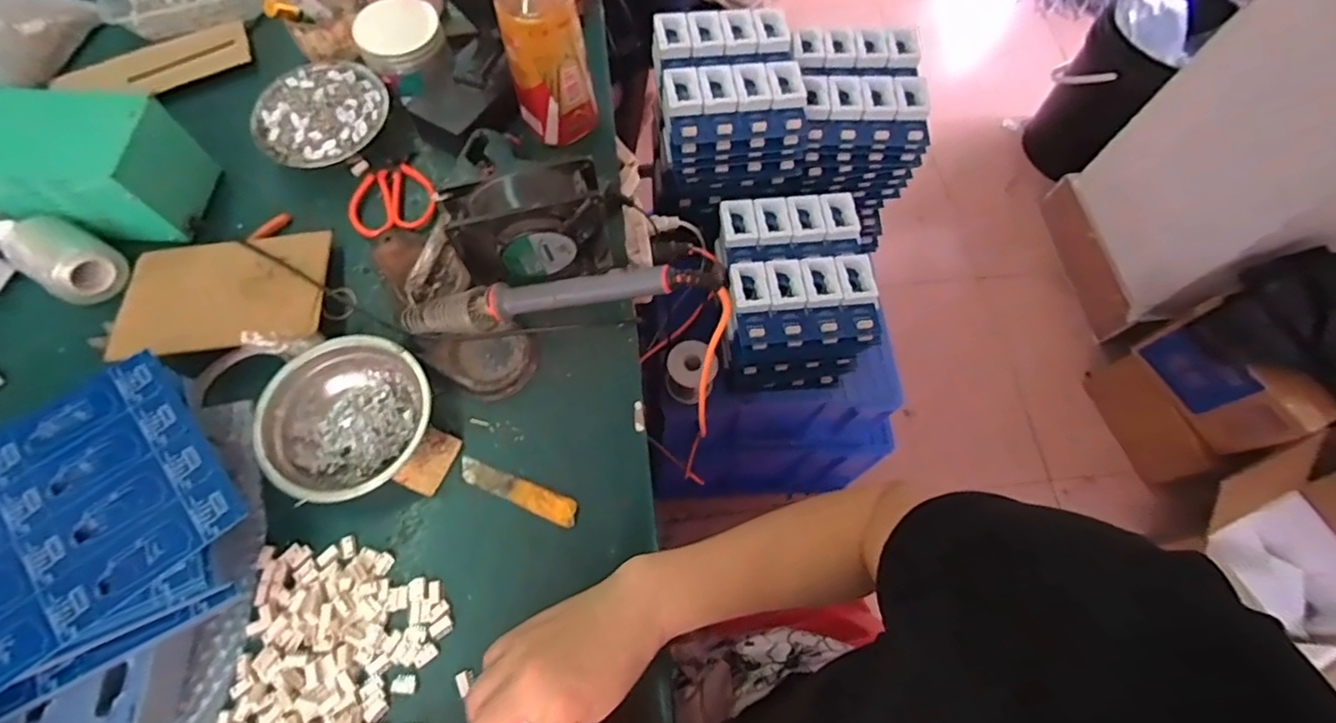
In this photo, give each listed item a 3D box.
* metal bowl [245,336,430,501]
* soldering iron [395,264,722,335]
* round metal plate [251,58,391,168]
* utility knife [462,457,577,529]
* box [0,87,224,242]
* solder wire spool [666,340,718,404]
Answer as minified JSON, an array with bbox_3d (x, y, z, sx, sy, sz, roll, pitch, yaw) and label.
[{"bbox_3d":[-0.252,0.045,0.461,0.119,0.039,0.126,0,67,0],"label":"metal bowl"},{"bbox_3d":[-0.087,-0.043,0.402,0.248,0.032,0.030,-7,66,17],"label":"soldering iron"},{"bbox_3d":[-0.341,-0.246,0.570,0.125,0.011,0.126,-26,71,-10],"label":"round metal plate"},{"bbox_3d":[-0.120,0.102,0.460,0.102,0.006,0.020,22,69,8],"label":"utility knife"},{"bbox_3d":[-0.520,-0.175,0.513,0.150,0.104,0.097,3,67,1],"label":"box"},{"bbox_3d":[0.031,0.015,0.794,0.064,0.070,0.062,0,67,0],"label":"solder wire spool"}]

